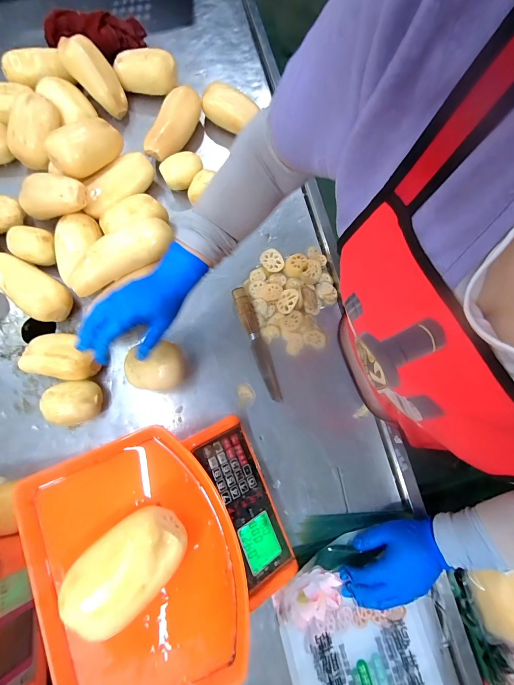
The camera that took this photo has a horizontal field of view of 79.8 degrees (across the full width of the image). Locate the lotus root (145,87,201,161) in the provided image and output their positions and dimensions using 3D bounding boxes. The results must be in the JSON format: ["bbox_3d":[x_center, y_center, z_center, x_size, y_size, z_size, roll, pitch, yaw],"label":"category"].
[{"bbox_3d":[-0.158,-0.416,0.602,0.057,0.061,0.161,19,77,3],"label":"lotus root"}]

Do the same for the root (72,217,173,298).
[{"bbox_3d":[-0.215,-0.138,0.492,0.173,0.057,0.062,-36,80,-9],"label":"root"}]

